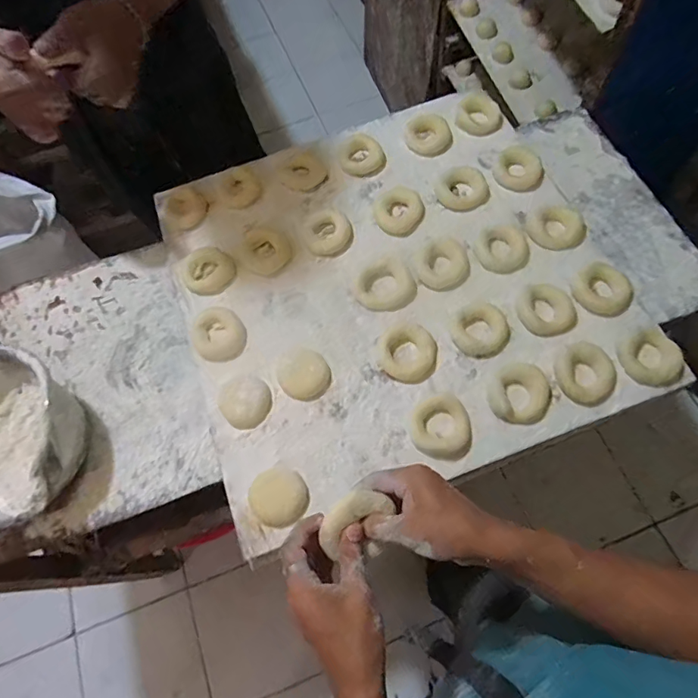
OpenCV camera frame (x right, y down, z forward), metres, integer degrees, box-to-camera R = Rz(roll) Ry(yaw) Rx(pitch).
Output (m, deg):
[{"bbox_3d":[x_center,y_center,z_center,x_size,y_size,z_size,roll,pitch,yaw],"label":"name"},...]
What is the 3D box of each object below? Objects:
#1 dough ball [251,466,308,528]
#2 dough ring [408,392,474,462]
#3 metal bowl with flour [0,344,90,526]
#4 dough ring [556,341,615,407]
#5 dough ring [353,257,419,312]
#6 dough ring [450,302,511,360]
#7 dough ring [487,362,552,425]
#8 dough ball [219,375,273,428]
[{"bbox_3d":[-0.079,0.167,0.542,0.062,0.032,0.060,-2,65,4],"label":"dough ball"},{"bbox_3d":[0.109,0.093,0.575,0.070,0.015,0.075,-1,66,2],"label":"dough ring"},{"bbox_3d":[-0.405,0.104,0.582,0.172,0.102,0.181,12,67,7],"label":"metal bowl with flour"},{"bbox_3d":[0.289,0.029,0.584,0.072,0.016,0.073,-2,65,4],"label":"dough ring"},{"bbox_3d":[0.050,-0.085,0.659,0.079,0.016,0.075,-1,66,2],"label":"dough ring"},{"bbox_3d":[0.171,-0.024,0.627,0.072,0.014,0.070,-1,66,2],"label":"dough ring"},{"bbox_3d":[0.207,0.054,0.579,0.071,0.019,0.073,-2,65,4],"label":"dough ring"},{"bbox_3d":[-0.127,0.065,0.594,0.062,0.027,0.058,-1,66,2],"label":"dough ball"}]

